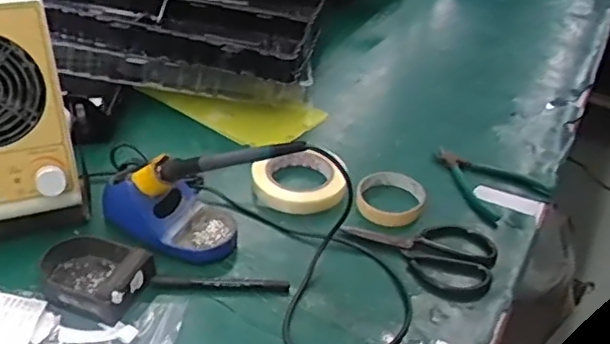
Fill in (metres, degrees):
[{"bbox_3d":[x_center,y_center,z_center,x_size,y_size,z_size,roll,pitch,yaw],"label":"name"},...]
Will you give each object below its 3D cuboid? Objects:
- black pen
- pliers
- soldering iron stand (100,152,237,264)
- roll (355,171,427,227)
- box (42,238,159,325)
[{"bbox_3d":[-0.086,0.114,0.639,0.138,0.009,0.014,5,37,1],"label":"black pen"},{"bbox_3d":[0.236,0.009,0.822,0.111,0.013,0.140,-18,43,-27],"label":"pliers"},{"bbox_3d":[-0.146,0.032,0.680,0.152,0.082,0.085,19,40,19],"label":"soldering iron stand"},{"bbox_3d":[0.103,0.032,0.760,0.083,0.018,0.086,3,37,-2],"label":"roll"},{"bbox_3d":[-0.215,0.095,0.621,0.111,0.032,0.080,15,39,15],"label":"box"}]

